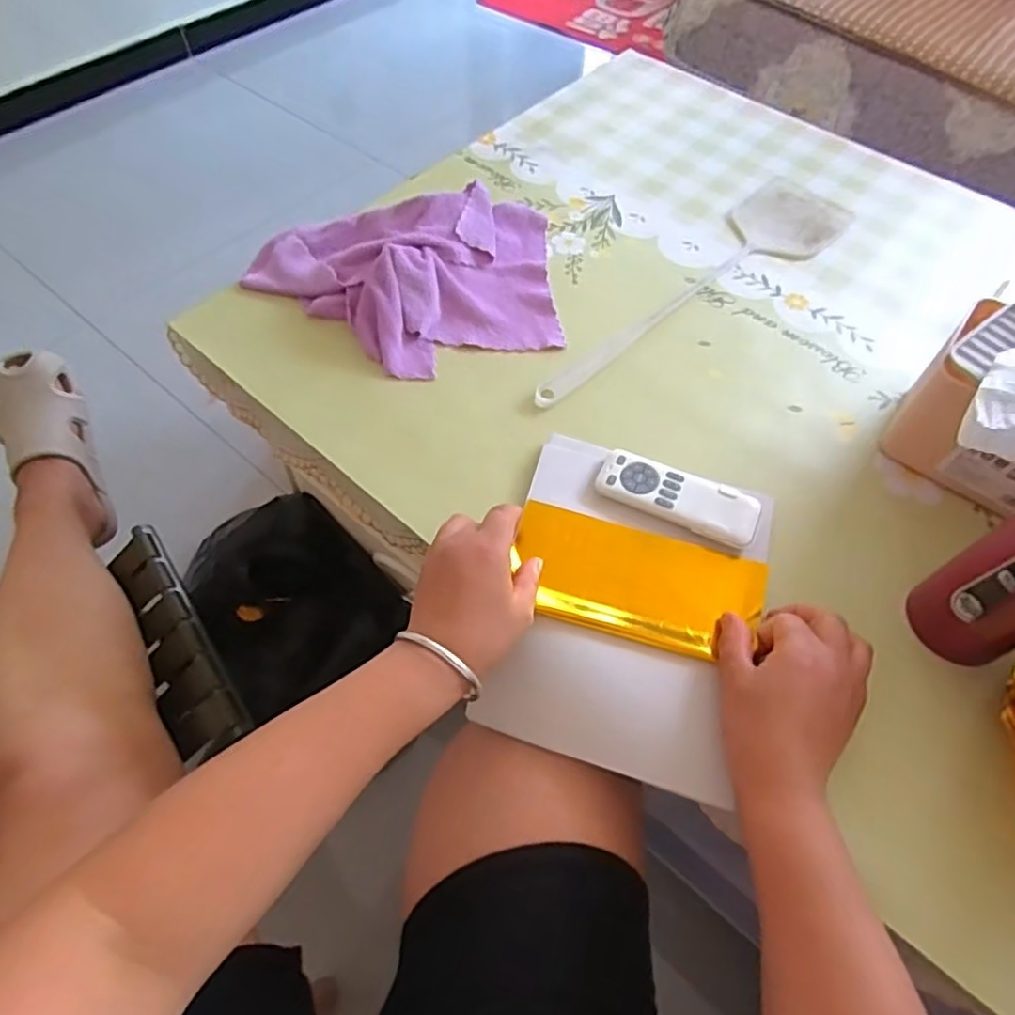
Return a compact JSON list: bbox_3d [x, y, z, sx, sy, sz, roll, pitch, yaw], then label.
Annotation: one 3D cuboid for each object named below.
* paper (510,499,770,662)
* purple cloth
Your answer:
[{"bbox_3d":[0.095,0.056,0.480,0.181,0.006,0.086,15,65,8],"label":"paper"},{"bbox_3d":[-0.091,-0.226,0.625,0.294,0.049,0.205,-13,60,-9],"label":"purple cloth"}]

